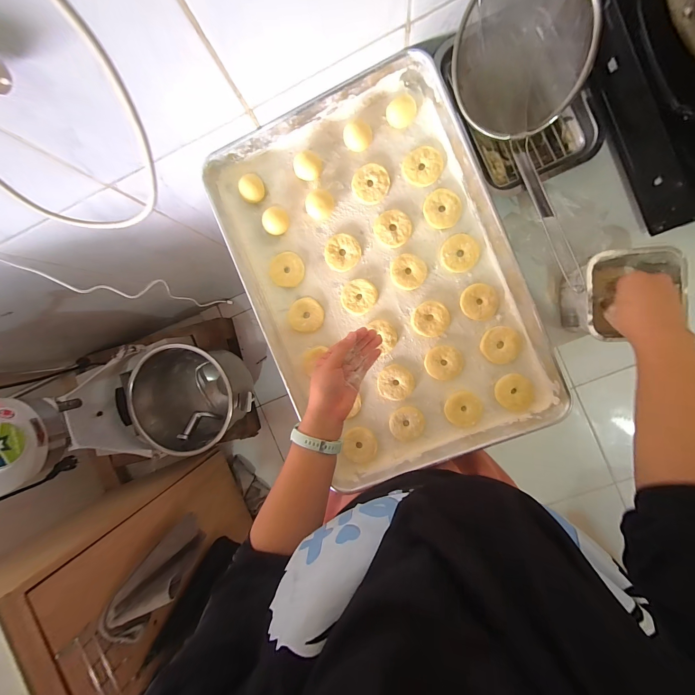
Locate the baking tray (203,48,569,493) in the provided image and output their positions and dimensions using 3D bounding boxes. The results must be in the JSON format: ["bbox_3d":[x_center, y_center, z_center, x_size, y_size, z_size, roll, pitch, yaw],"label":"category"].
[{"bbox_3d":[0.052,-0.105,0.508,0.425,0.048,0.606,-22,89,6],"label":"baking tray"}]

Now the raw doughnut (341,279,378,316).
[{"bbox_3d":[0.019,-0.087,0.520,0.058,0.012,0.060,0,91,6],"label":"raw doughnut"}]

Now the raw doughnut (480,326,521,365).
[{"bbox_3d":[0.251,-0.003,0.498,0.059,0.008,0.060,0,91,6],"label":"raw doughnut"}]

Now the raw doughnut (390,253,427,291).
[{"bbox_3d":[0.103,-0.128,0.513,0.058,0.010,0.058,0,91,6],"label":"raw doughnut"}]

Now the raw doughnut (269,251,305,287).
[{"bbox_3d":[-0.106,-0.138,0.530,0.058,0.011,0.056,0,91,6],"label":"raw doughnut"}]

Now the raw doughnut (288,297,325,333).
[{"bbox_3d":[-0.071,-0.057,0.528,0.058,0.016,0.058,0,91,6],"label":"raw doughnut"}]

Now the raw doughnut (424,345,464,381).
[{"bbox_3d":[0.162,0.026,0.509,0.061,0.008,0.057,0,91,6],"label":"raw doughnut"}]

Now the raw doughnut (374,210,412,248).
[{"bbox_3d":[0.076,-0.201,0.512,0.061,0.008,0.058,0,91,6],"label":"raw doughnut"}]

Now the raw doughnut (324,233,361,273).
[{"bbox_3d":[-0.008,-0.163,0.520,0.060,0.010,0.061,0,91,6],"label":"raw doughnut"}]

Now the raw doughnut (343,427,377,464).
[{"bbox_3d":[0.022,0.170,0.528,0.056,0.007,0.061,3,92,6],"label":"raw doughnut"}]

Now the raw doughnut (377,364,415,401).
[{"bbox_3d":[0.083,0.061,0.521,0.060,0.009,0.060,0,91,6],"label":"raw doughnut"}]

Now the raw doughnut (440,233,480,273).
[{"bbox_3d":[0.186,-0.156,0.500,0.059,0.007,0.060,0,91,6],"label":"raw doughnut"}]

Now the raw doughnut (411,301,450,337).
[{"bbox_3d":[0.139,-0.048,0.509,0.060,0.009,0.057,-1,91,6],"label":"raw doughnut"}]

